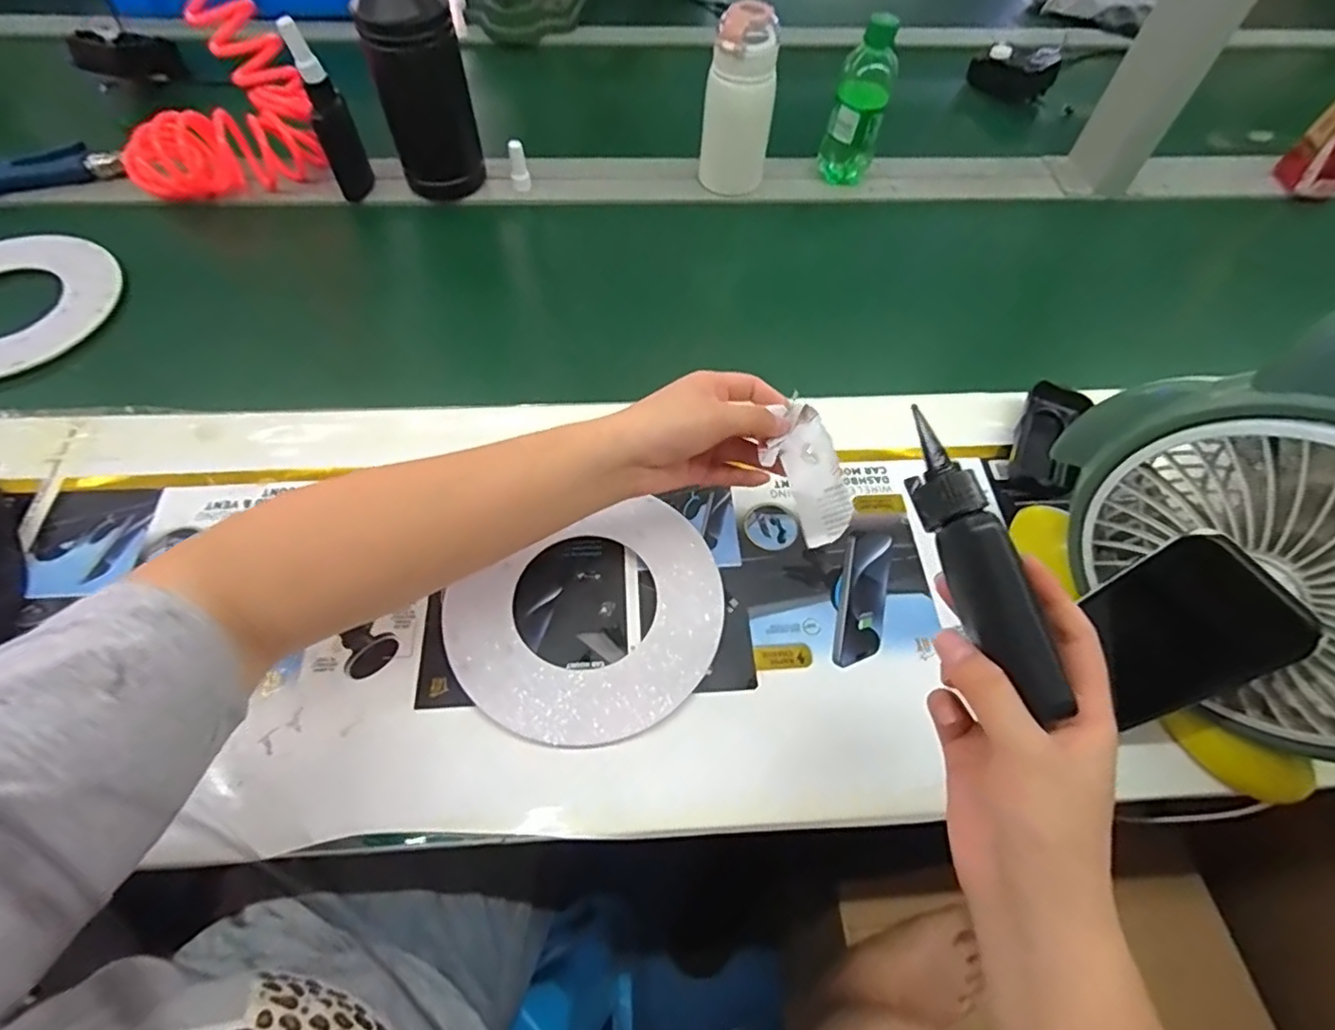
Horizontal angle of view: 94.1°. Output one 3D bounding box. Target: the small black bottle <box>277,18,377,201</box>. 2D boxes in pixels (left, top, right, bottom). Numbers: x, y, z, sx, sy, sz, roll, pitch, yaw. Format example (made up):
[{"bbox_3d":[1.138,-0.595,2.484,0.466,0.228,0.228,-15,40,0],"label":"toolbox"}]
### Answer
[{"bbox_3d":[-0.335,-0.393,0.620,0.038,0.160,0.030,-25,64,-16],"label":"small black bottle"}]

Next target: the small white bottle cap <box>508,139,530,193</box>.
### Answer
[{"bbox_3d":[-0.164,-0.388,0.686,0.019,0.048,0.016,9,60,2],"label":"small white bottle cap"}]

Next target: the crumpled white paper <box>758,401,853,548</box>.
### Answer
[{"bbox_3d":[0.089,-0.025,0.400,0.045,0.013,0.090,-14,87,-10],"label":"crumpled white paper"}]

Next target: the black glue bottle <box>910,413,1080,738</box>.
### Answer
[{"bbox_3d":[0.137,0.018,0.274,0.022,0.031,0.137,-12,68,-9],"label":"black glue bottle"}]

